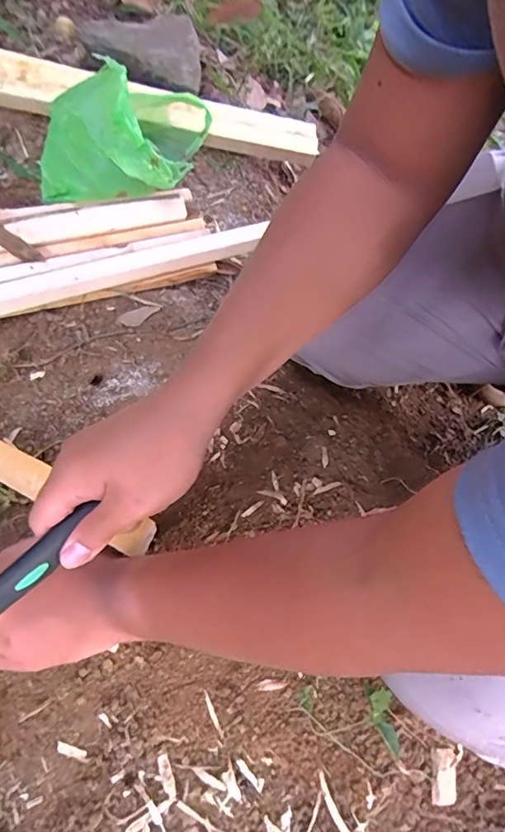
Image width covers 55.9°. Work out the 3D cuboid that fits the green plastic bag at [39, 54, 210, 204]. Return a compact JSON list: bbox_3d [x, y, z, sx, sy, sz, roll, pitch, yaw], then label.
[{"bbox_3d":[-0.139,-0.363,0.613,0.157,0.146,0.235,25,45,14],"label":"green plastic bag"}]

